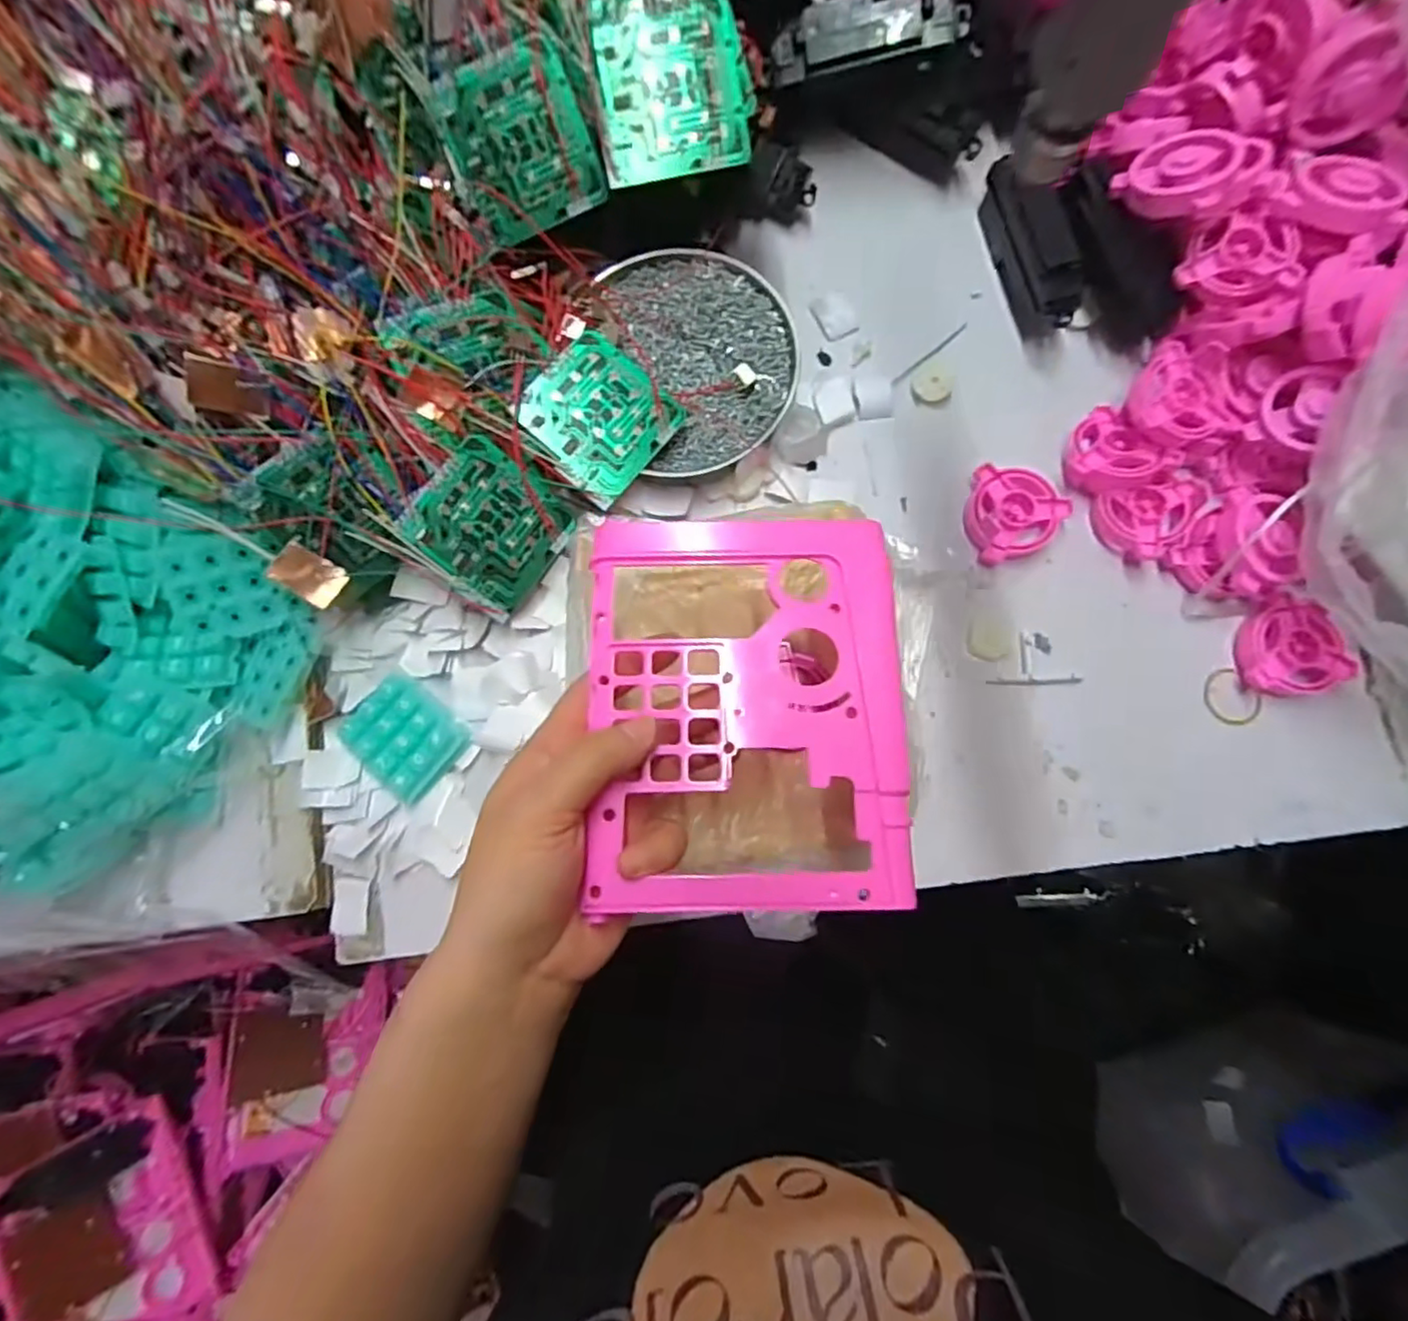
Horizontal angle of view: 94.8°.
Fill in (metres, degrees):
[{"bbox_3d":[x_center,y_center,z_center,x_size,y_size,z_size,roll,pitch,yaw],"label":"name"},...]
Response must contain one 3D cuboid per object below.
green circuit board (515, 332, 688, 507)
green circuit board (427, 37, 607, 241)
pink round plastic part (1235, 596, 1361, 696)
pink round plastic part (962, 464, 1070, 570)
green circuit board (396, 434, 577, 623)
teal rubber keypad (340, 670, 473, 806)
[{"bbox_3d":[-0.057,-0.133,0.352,0.070,0.004,0.073,39,81,-7],"label":"green circuit board"},{"bbox_3d":[-0.093,-0.264,0.331,0.067,0.005,0.071,-23,119,2],"label":"green circuit board"},{"bbox_3d":[0.311,-0.005,0.346,0.049,0.018,0.052,0,81,1],"label":"pink round plastic part"},{"bbox_3d":[0.174,-0.079,0.364,0.053,0.015,0.053,14,82,3],"label":"pink round plastic part"},{"bbox_3d":[-0.115,-0.070,0.346,0.071,0.004,0.072,37,81,-21],"label":"green circuit board"},{"bbox_3d":[-0.163,0.041,0.350,0.059,0.017,0.048,38,84,6],"label":"teal rubber keypad"}]

